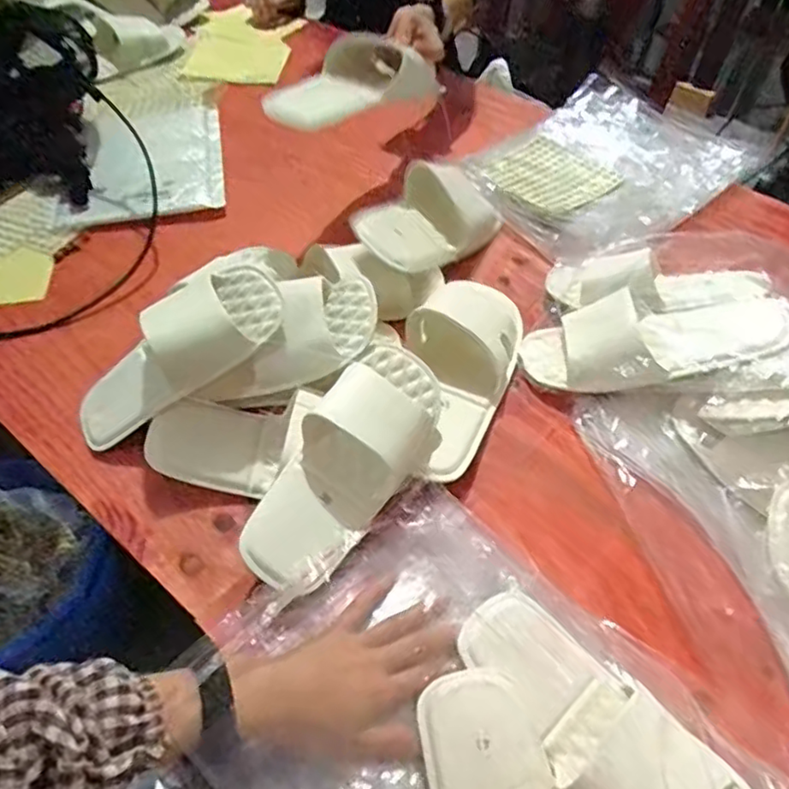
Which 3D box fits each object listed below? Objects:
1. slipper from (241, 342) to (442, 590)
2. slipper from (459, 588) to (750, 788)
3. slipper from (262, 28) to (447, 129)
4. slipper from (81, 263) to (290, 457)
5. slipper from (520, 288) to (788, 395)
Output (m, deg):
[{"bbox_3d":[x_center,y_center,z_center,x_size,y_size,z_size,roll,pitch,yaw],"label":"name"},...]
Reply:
[{"bbox_3d":[-0.040,0.062,0.558,0.095,0.079,0.236,28,55,19],"label":"slipper"},{"bbox_3d":[0.140,0.227,0.429,0.096,0.045,0.227,-31,52,-23],"label":"slipper"},{"bbox_3d":[-0.059,-0.380,0.782,0.231,0.054,0.104,-32,59,-25],"label":"slipper"},{"bbox_3d":[-0.214,-0.040,0.592,0.230,0.060,0.091,-37,57,6],"label":"slipper"},{"bbox_3d":[0.258,-0.059,0.645,0.256,0.052,0.102,-7,49,18],"label":"slipper"}]

